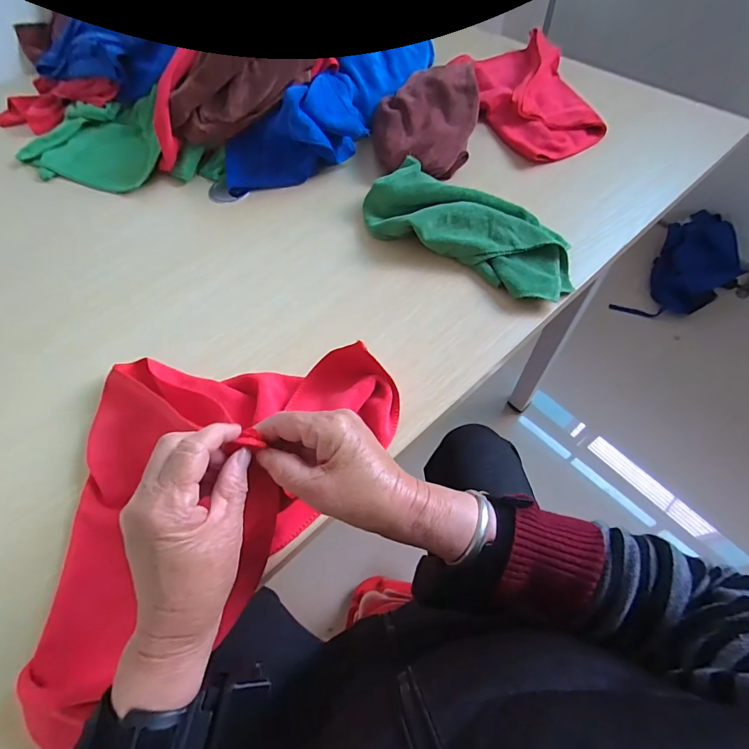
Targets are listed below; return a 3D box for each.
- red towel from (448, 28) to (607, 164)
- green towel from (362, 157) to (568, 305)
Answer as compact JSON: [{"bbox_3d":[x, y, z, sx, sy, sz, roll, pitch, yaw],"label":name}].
[{"bbox_3d":[0.275,-0.505,0.722,0.181,0.033,0.361,-8,59,0],"label":"red towel"},{"bbox_3d":[0.123,-0.198,0.541,0.300,0.048,0.142,33,67,21],"label":"green towel"}]

